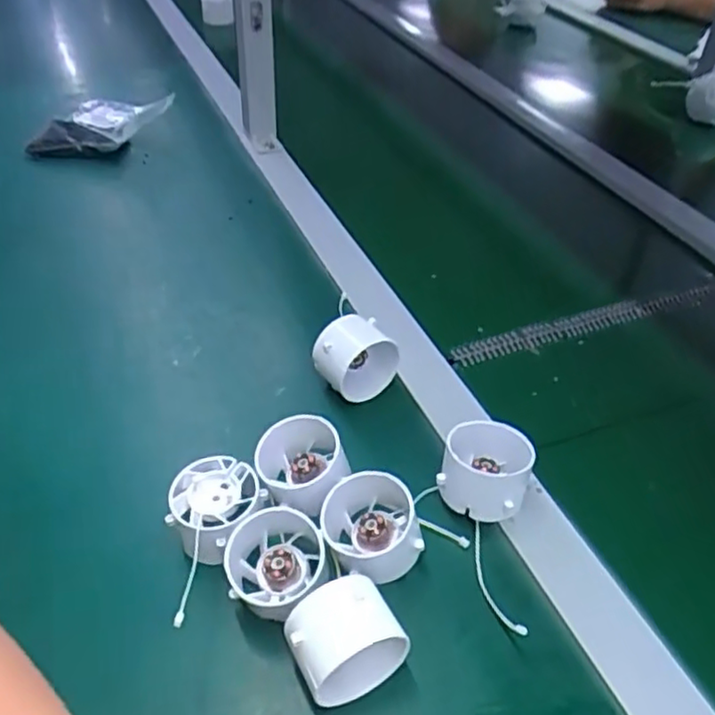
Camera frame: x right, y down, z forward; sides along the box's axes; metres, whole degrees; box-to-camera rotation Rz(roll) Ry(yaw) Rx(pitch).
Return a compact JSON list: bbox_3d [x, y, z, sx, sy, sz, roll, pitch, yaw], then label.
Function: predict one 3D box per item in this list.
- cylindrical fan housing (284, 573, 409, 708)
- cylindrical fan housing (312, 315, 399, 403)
[{"bbox_3d":[-0.007,0.135,0.321,0.049,0.048,0.041,-25,51,-22],"label":"cylindrical fan housing"},{"bbox_3d":[-0.001,0.003,0.465,0.048,0.059,0.032,-26,51,-26],"label":"cylindrical fan housing"}]

